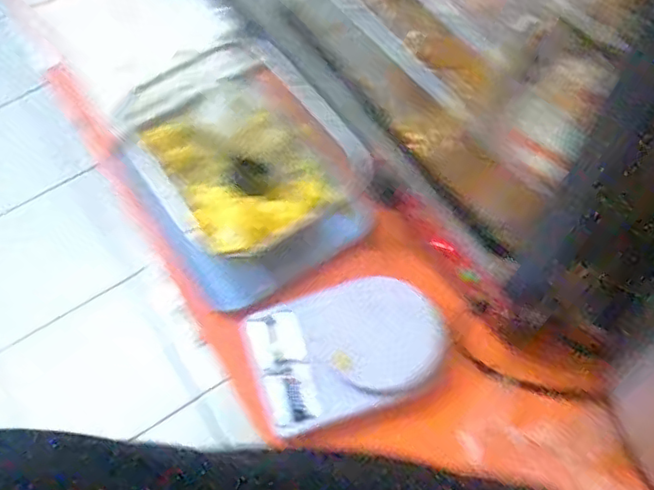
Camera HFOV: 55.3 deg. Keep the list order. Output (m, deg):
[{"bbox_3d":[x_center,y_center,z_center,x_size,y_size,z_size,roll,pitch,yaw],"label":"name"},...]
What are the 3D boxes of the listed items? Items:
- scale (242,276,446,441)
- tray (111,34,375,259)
[{"bbox_3d":[0.021,0.105,0.633,0.185,0.029,0.126,-19,65,-6],"label":"scale"},{"bbox_3d":[-0.096,-0.114,0.700,0.210,0.061,0.248,-37,68,-14],"label":"tray"}]

